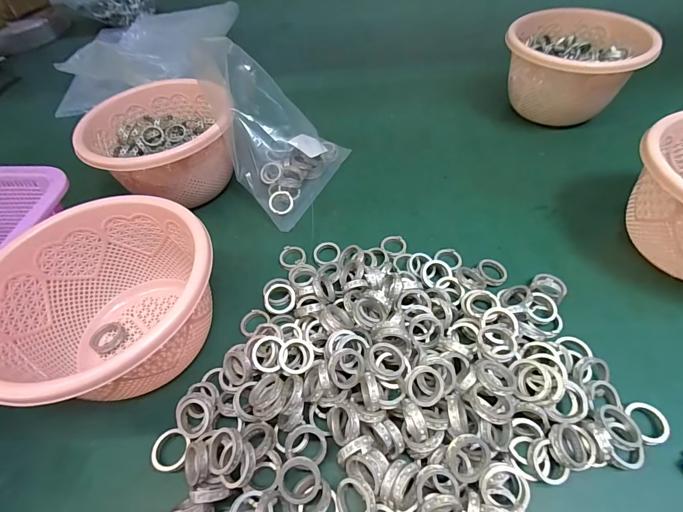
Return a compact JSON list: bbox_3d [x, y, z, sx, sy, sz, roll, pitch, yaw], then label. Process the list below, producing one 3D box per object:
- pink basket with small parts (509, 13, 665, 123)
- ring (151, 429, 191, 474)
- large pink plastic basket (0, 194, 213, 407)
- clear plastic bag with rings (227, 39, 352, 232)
[{"bbox_3d":[0.269,-0.220,0.420,0.138,0.087,0.122,35,63,26],"label":"pink basket with small parts"},{"bbox_3d":[-0.114,0.129,0.233,0.024,0.008,0.025,-2,53,3],"label":"ring"},{"bbox_3d":[-0.159,0.038,0.258,0.145,0.086,0.137,-2,53,3],"label":"large pink plastic basket"},{"bbox_3d":[-0.065,-0.128,0.357,0.087,0.123,0.136,20,57,19],"label":"clear plastic bag with rings"}]

